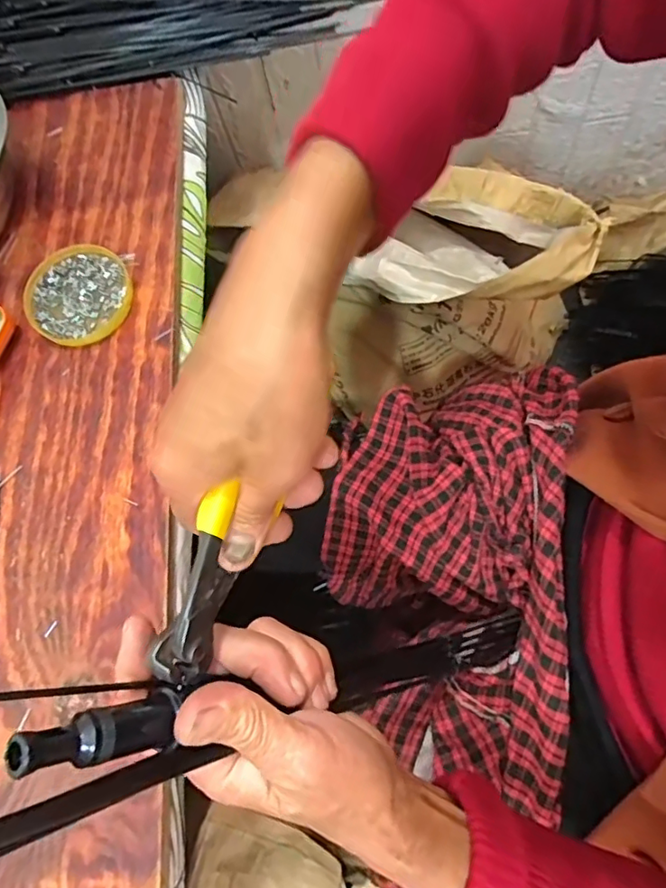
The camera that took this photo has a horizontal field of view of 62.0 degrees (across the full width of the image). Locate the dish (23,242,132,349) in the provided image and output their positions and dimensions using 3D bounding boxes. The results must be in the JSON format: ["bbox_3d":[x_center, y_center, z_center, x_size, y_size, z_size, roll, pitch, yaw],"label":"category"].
[{"bbox_3d":[-0.203,-0.118,0.437,0.086,0.012,0.080,-3,73,9],"label":"dish"}]

